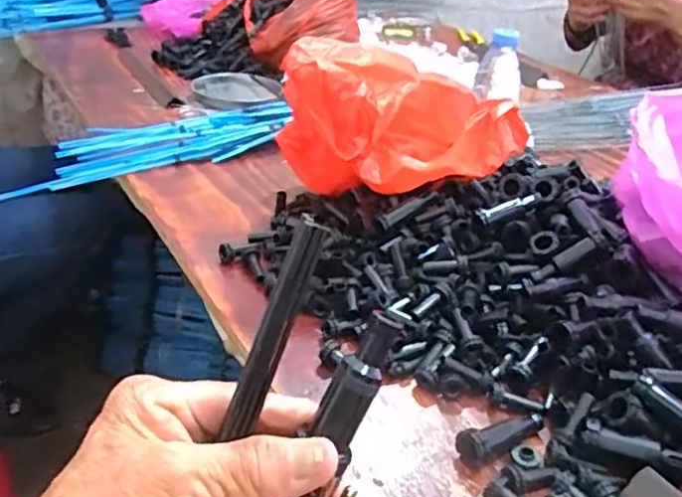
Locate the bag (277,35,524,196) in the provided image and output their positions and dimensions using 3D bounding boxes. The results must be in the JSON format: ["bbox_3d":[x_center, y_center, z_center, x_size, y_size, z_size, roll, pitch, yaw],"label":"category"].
[{"bbox_3d":[0.065,-0.118,0.661,0.242,0.164,0.154,-2,33,-10],"label":"bag"}]

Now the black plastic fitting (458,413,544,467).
[{"bbox_3d":[0.111,0.123,0.439,0.068,0.019,0.020,-12,36,-25],"label":"black plastic fitting"}]

